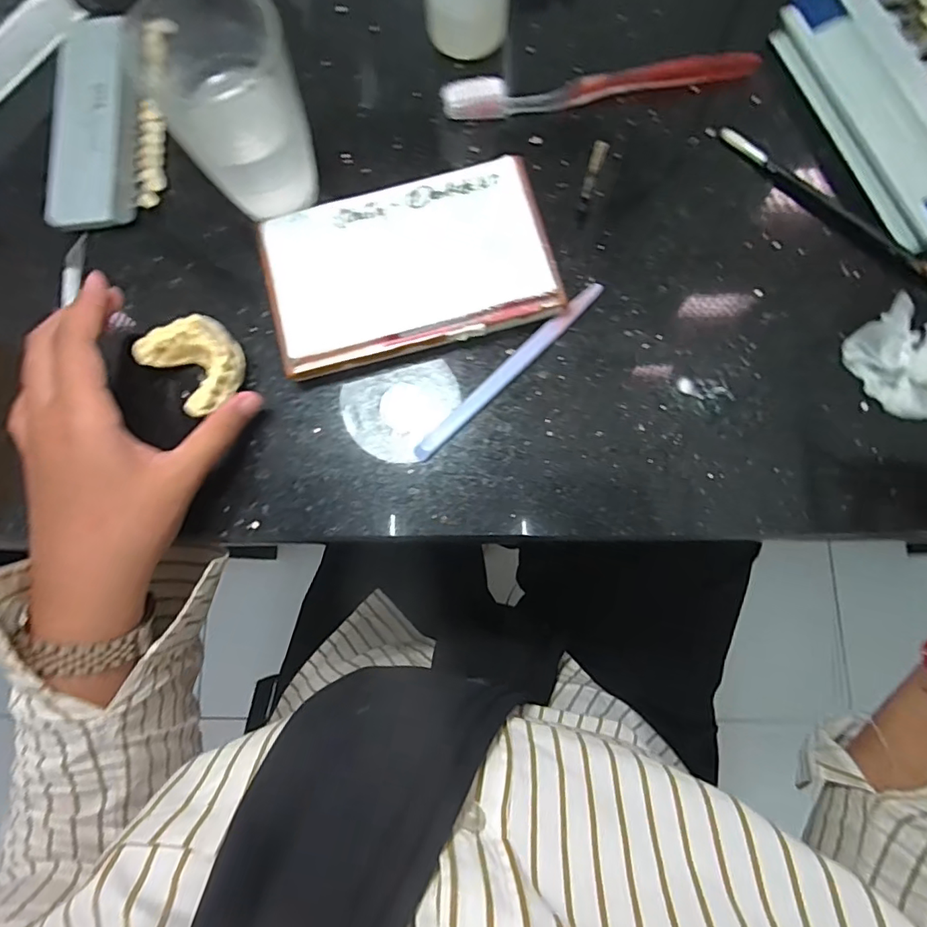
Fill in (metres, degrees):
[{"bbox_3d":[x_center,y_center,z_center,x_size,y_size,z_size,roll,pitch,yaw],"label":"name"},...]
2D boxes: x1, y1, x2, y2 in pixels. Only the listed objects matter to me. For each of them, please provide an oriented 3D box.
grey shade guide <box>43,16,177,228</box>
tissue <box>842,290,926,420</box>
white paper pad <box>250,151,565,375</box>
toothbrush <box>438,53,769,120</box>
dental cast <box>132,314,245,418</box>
[{"bbox_3d":[-0.216,-0.205,0.313,0.074,0.017,0.130,0,77,4],"label":"grey shade guide"},{"bbox_3d":[0.245,-0.046,0.274,0.052,0.018,0.079,-37,78,-5],"label":"tissue"},{"bbox_3d":[-0.030,-0.107,0.287,0.150,0.020,0.089,-16,77,0],"label":"white paper pad"},{"bbox_3d":[0.083,-0.229,0.316,0.189,0.010,0.019,-8,77,2],"label":"toothbrush"},{"bbox_3d":[-0.143,-0.055,0.280,0.052,0.022,0.043,44,84,11],"label":"dental cast"}]

